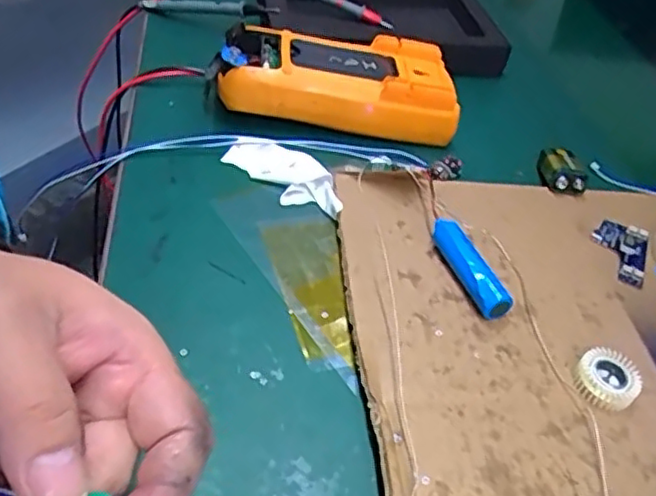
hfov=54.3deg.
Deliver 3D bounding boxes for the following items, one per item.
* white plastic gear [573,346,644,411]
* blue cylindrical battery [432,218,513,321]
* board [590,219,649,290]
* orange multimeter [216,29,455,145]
[{"bbox_3d":[0.147,0.069,0.337,0.032,0.014,0.029,35,50,26],"label":"white plastic gear"},{"bbox_3d":[0.083,0.012,0.379,0.015,0.020,0.071,-14,48,-20],"label":"blue cylindrical battery"},{"bbox_3d":[0.195,0.000,0.429,0.036,0.005,0.056,21,46,14],"label":"board"},{"bbox_3d":[0.007,-0.130,0.504,0.181,0.048,0.085,2,44,-5],"label":"orange multimeter"}]

